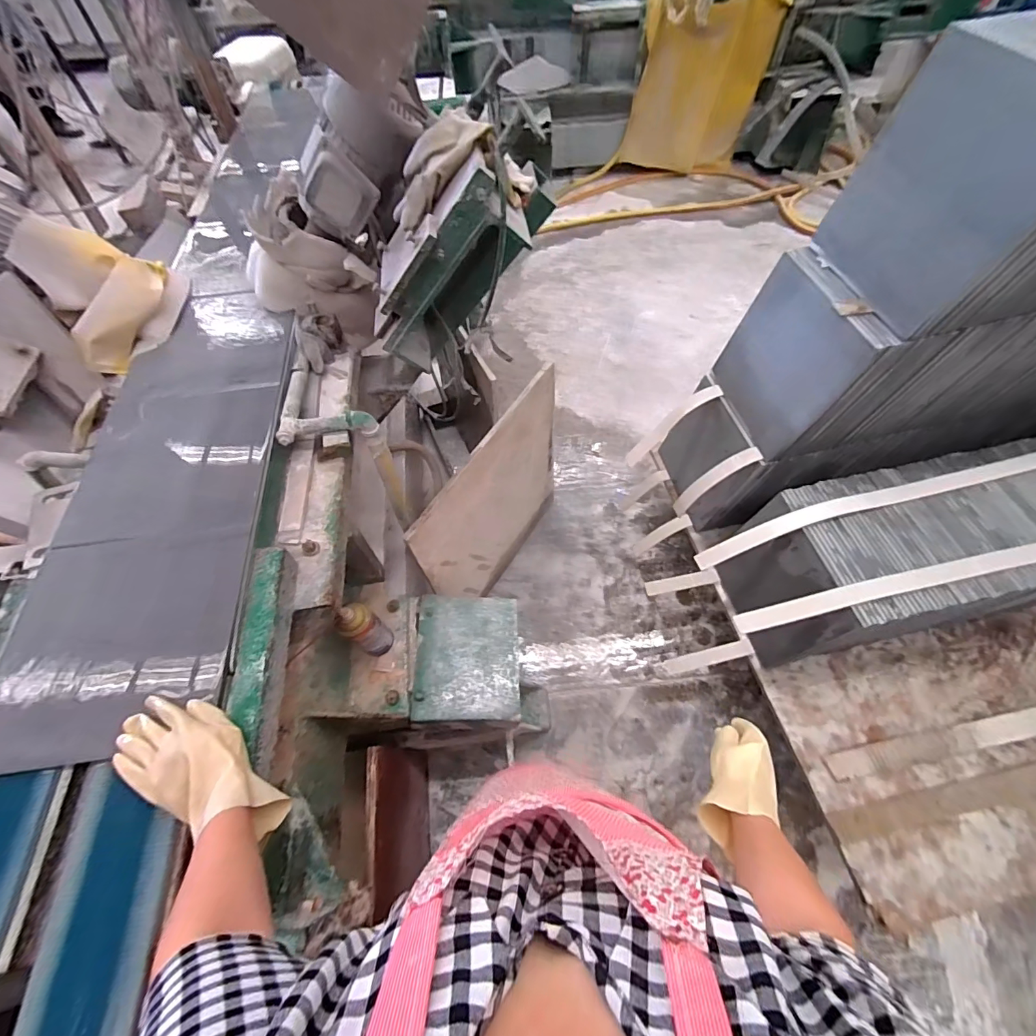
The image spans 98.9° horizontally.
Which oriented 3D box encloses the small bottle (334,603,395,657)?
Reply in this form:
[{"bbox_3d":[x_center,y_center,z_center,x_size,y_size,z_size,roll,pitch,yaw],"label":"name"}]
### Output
[{"bbox_3d":[-0.297,0.221,0.873,0.063,0.179,0.071,30,64,17],"label":"small bottle"}]

